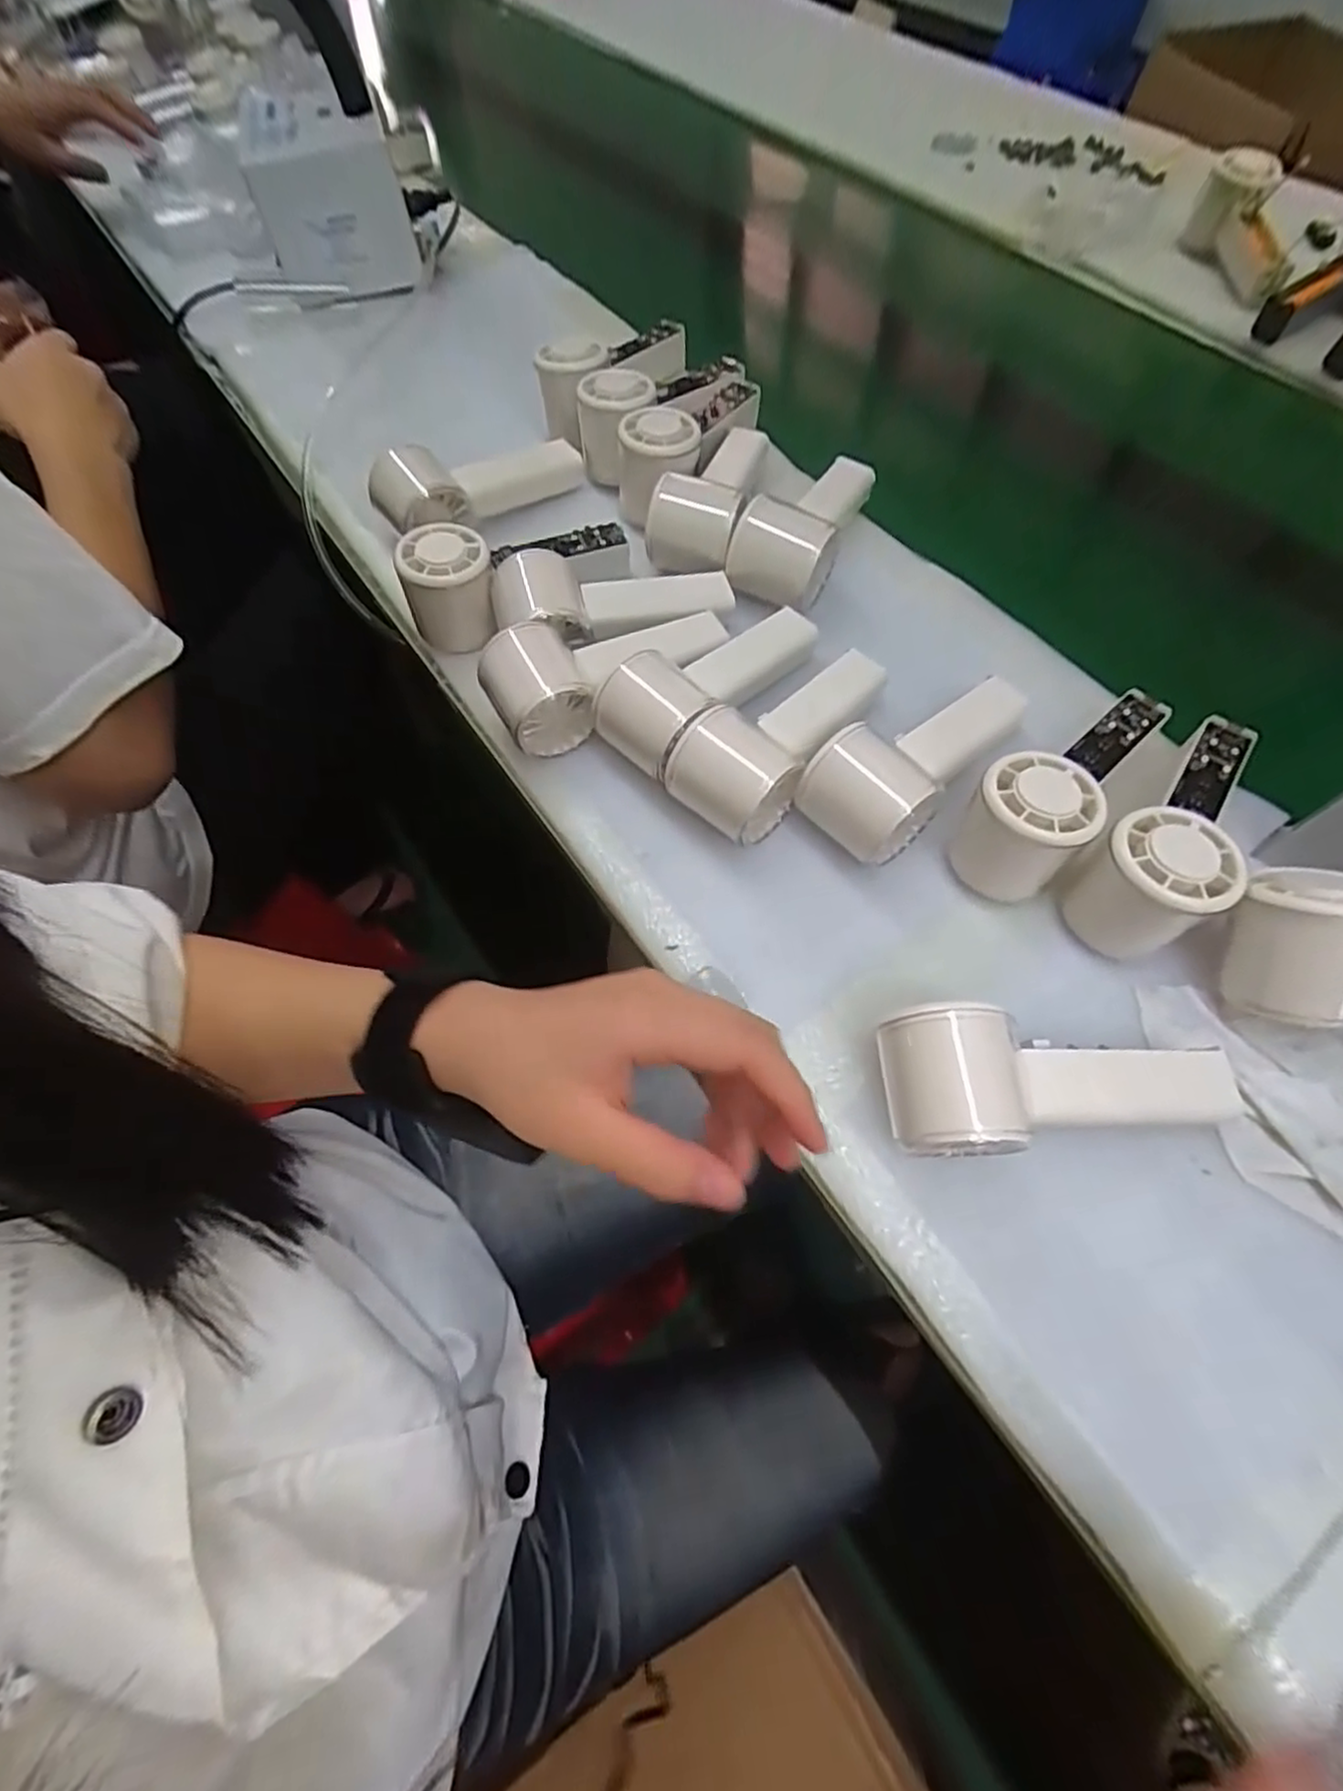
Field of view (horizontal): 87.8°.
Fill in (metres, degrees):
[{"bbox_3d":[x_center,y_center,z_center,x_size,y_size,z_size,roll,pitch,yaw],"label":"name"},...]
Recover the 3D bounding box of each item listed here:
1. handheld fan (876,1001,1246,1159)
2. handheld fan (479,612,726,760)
[{"bbox_3d":[0.169,0.079,0.304,0.154,0.058,0.057,-2,63,2],"label":"handheld fan"},{"bbox_3d":[-0.036,-0.140,0.421,0.150,0.049,0.061,-26,65,-10],"label":"handheld fan"}]

